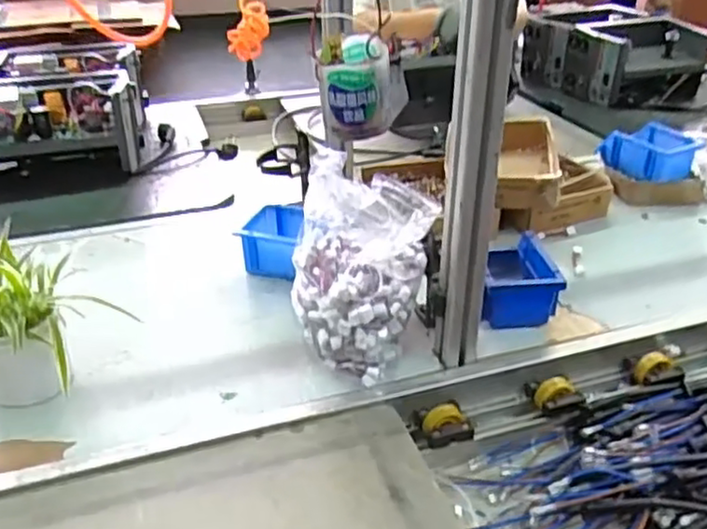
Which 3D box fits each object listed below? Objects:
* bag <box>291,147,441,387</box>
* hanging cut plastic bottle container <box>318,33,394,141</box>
[{"bbox_3d":[0.005,0.012,0.802,0.158,0.208,0.154,9,33,15],"label":"bag"},{"bbox_3d":[0.002,-0.154,0.586,0.058,0.071,0.064,-1,31,-2],"label":"hanging cut plastic bottle container"}]

